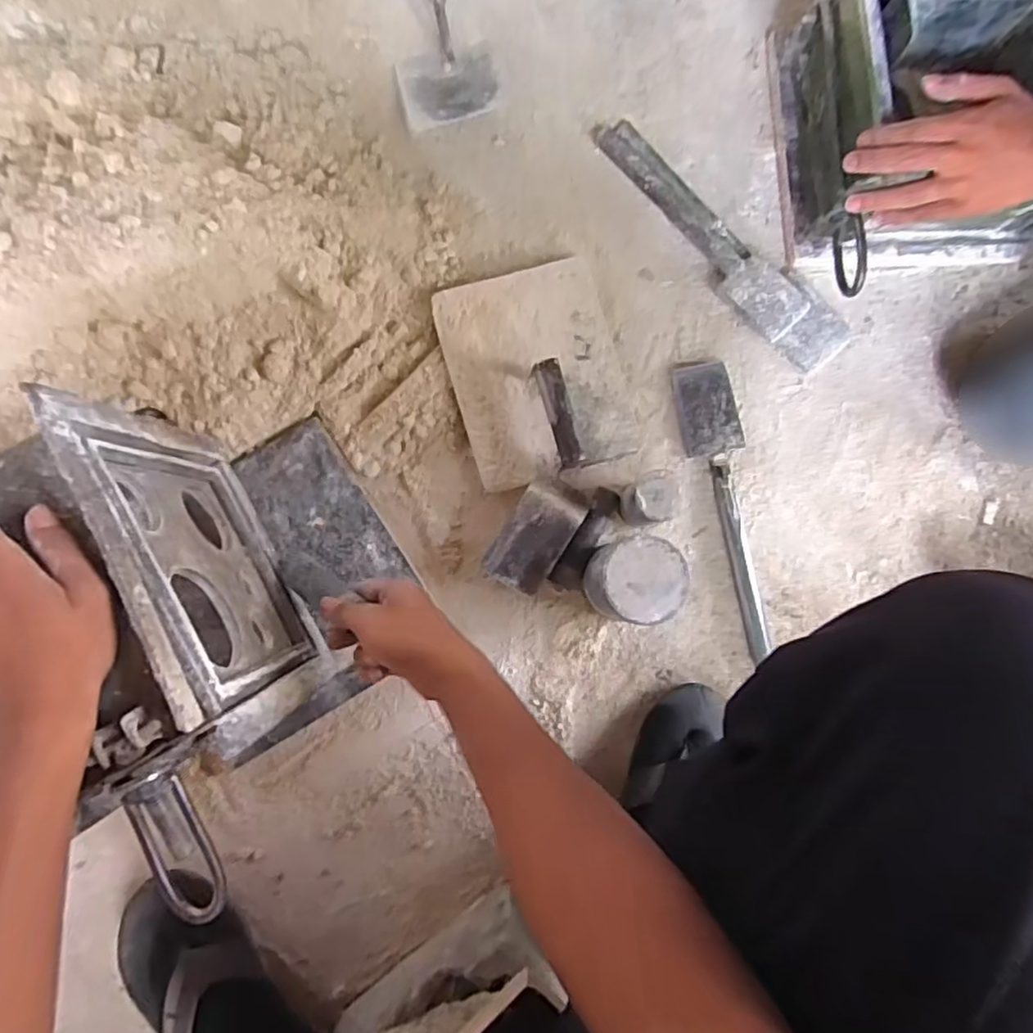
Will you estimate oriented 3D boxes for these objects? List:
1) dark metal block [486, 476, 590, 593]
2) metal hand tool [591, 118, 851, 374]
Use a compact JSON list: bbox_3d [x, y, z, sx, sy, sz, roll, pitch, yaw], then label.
[{"bbox_3d":[0.018,0.020,0.608,0.062,0.054,0.111,30,81,3],"label":"dark metal block"},{"bbox_3d":[0.203,-0.284,0.665,0.068,0.023,0.334,-44,86,-4],"label":"metal hand tool"}]

